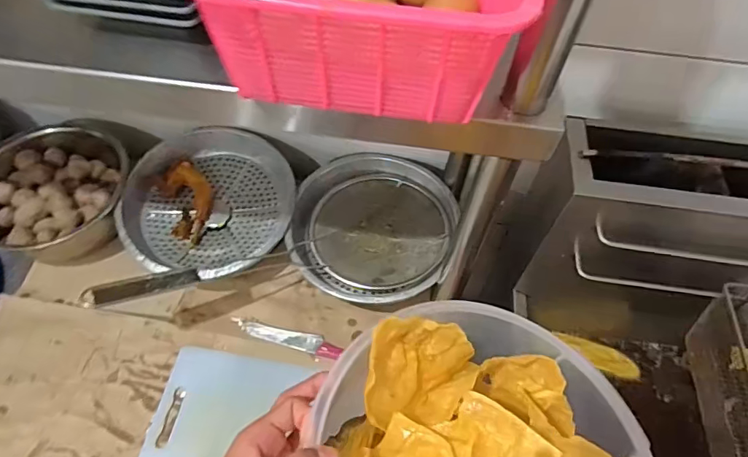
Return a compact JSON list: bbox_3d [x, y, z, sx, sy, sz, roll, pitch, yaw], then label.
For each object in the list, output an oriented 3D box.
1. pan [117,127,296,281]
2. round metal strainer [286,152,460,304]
[{"bbox_3d":[-0.256,-0.036,0.747,0.247,0.067,0.233,1,57,-2],"label":"pan"},{"bbox_3d":[0.001,-0.003,0.759,0.244,0.054,0.240,1,57,-2],"label":"round metal strainer"}]

